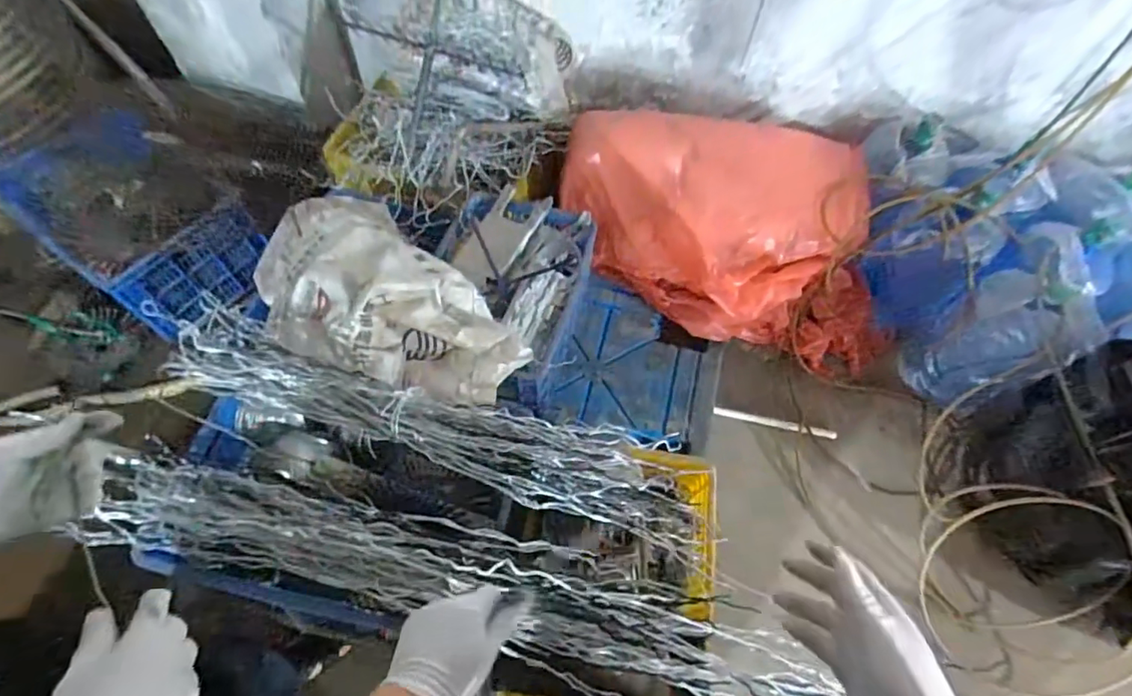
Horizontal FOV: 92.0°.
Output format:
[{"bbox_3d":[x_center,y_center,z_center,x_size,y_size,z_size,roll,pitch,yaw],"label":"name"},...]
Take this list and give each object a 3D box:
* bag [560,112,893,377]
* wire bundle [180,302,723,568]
[{"bbox_3d":[0.472,-0.293,1.565,0.938,0.440,0.532,1,62,-3],"label":"bag"},{"bbox_3d":[-0.219,0.141,1.006,1.012,0.097,0.171,18,62,6],"label":"wire bundle"}]

